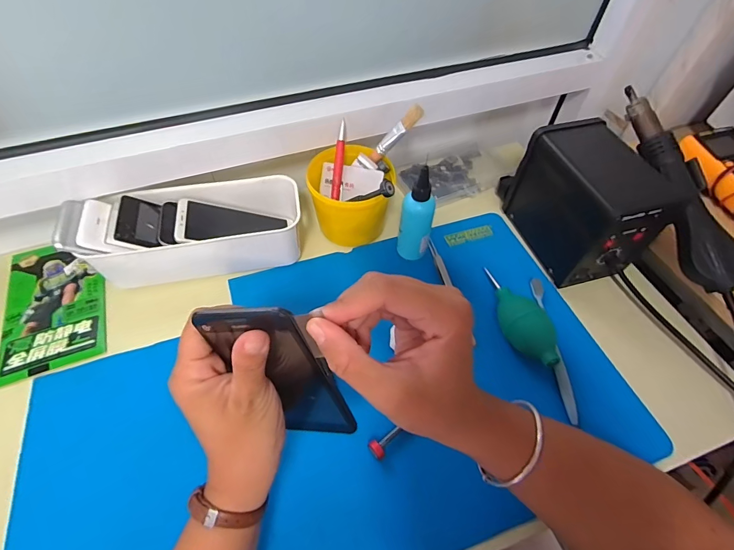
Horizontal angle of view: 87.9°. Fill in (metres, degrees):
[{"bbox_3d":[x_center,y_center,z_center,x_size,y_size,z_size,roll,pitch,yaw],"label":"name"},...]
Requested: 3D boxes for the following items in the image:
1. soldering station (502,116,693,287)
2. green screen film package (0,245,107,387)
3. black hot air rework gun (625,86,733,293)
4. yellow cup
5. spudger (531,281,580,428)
[{"bbox_3d":[0.279,-0.092,0.481,0.120,0.133,0.155,-14,56,-12],"label":"soldering station"},{"bbox_3d":[-0.378,0.031,0.462,0.108,0.007,0.189,-17,57,-14],"label":"green screen film package"},{"bbox_3d":[0.354,-0.104,0.435,0.044,0.034,0.251,-12,77,-10],"label":"black hot air rework gun"},{"bbox_3d":[-0.024,-0.105,0.510,0.112,0.093,0.102,1,54,-1],"label":"yellow cup"},{"bbox_3d":[0.214,0.077,0.437,0.014,0.010,0.177,2,54,0],"label":"spudger"}]

